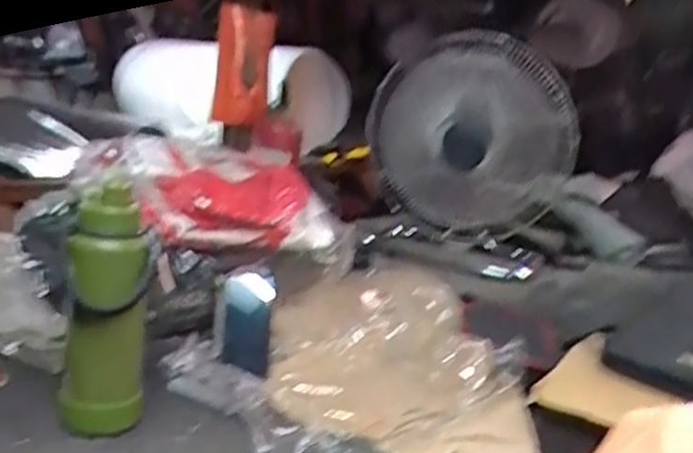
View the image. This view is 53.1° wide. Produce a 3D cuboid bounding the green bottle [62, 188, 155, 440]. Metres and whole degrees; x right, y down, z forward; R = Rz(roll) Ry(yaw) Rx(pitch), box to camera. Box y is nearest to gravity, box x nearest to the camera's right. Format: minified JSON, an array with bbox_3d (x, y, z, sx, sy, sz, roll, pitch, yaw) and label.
[{"bbox_3d":[-0.277,0.101,0.808,0.091,0.280,0.093,0,13,-24],"label":"green bottle"}]

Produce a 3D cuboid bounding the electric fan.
[{"bbox_3d":[0.306,-0.207,1.717,0.480,0.488,0.251,8,12,11],"label":"electric fan"}]

